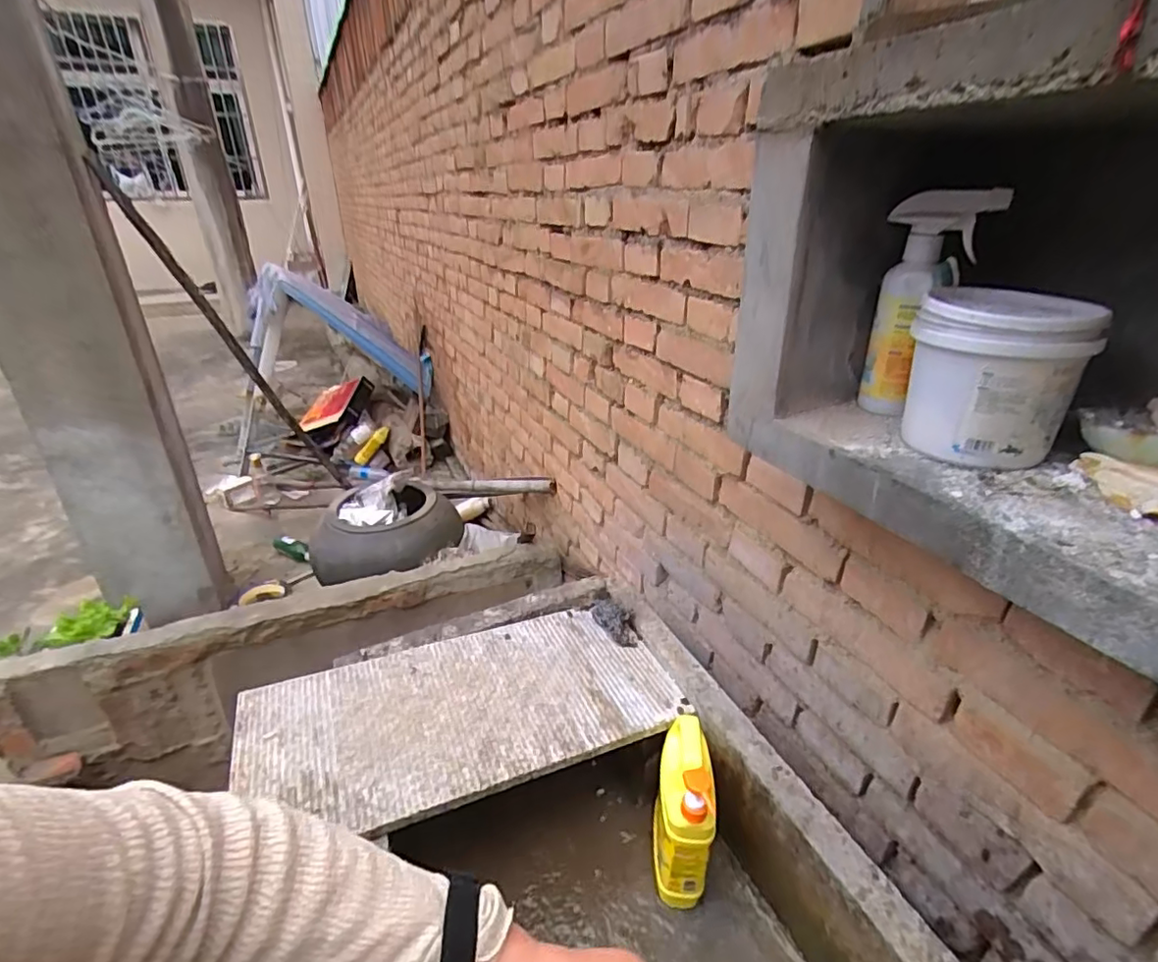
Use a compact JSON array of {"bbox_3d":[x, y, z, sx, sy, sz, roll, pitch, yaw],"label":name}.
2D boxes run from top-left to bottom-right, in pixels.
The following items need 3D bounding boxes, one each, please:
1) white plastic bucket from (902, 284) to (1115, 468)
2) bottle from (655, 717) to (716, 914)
[{"bbox_3d":[0.347,-0.089,0.486,0.116,0.124,0.116,18,32,33],"label":"white plastic bucket"},{"bbox_3d":[0.140,0.444,0.784,0.063,0.243,0.138,3,27,7],"label":"bottle"}]

